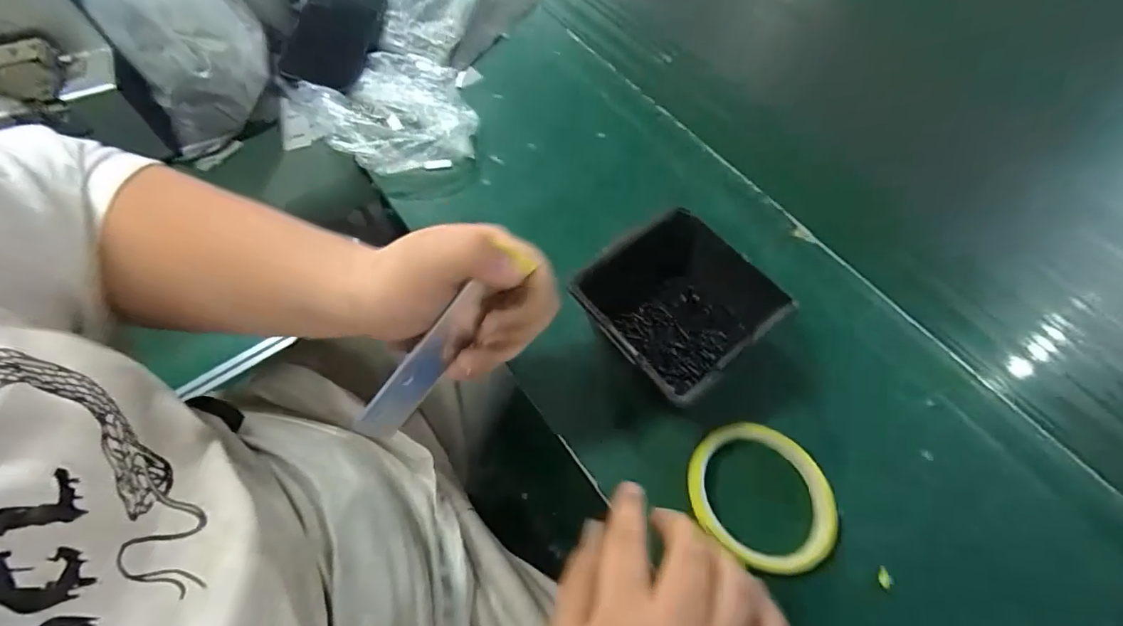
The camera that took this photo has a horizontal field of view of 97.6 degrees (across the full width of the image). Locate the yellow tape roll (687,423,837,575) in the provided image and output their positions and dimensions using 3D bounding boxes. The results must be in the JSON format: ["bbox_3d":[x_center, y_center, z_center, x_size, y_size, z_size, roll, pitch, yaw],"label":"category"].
[{"bbox_3d":[0.130,0.117,0.320,0.093,0.013,0.083,39,68,18],"label":"yellow tape roll"}]

